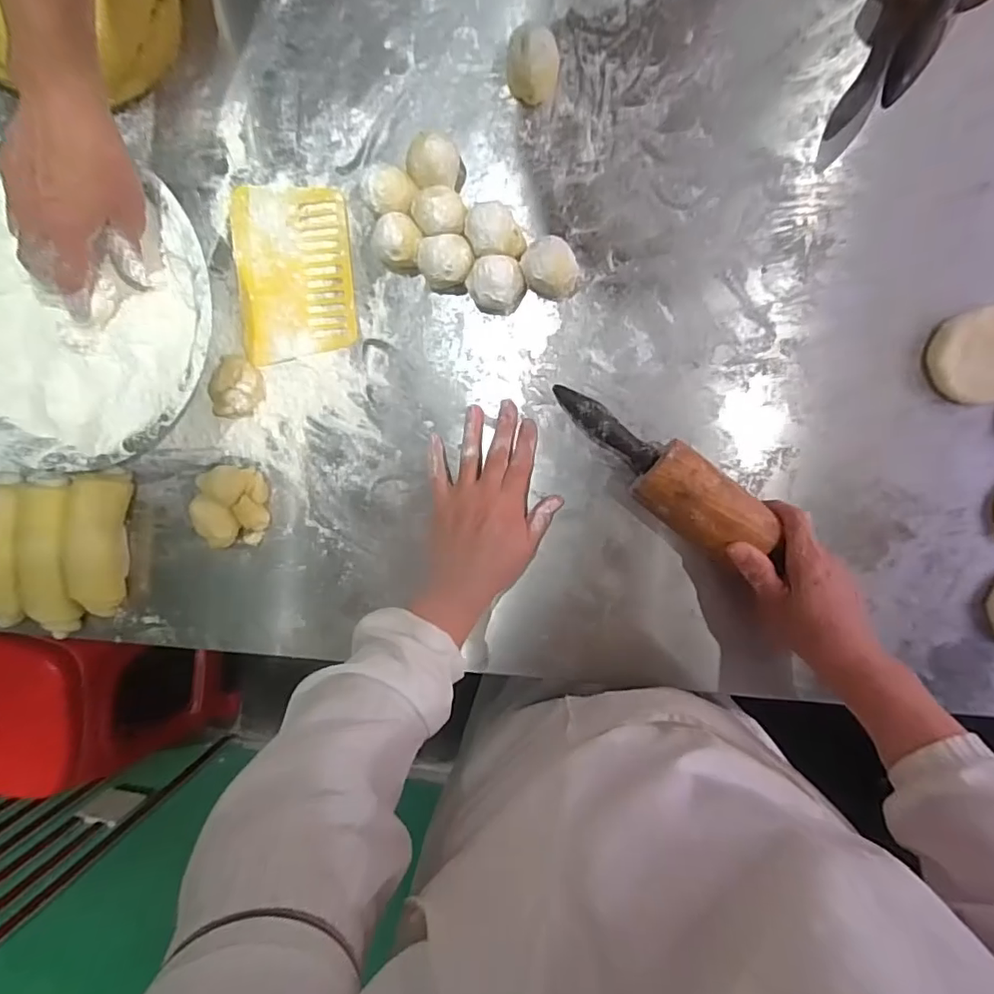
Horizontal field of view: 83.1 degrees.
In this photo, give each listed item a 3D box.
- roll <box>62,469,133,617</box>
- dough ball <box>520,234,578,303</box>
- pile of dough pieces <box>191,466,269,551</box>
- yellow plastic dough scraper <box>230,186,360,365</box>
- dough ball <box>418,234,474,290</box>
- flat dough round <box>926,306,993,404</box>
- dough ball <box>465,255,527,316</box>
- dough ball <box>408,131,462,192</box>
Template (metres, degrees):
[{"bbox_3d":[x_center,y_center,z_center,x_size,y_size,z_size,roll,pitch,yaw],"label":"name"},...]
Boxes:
[{"bbox_3d":[-0.411,0.048,0.575,0.049,0.028,0.153,9,96,4],"label":"roll"},{"bbox_3d":[0.048,-0.204,0.501,0.046,0.053,0.045,0,95,5],"label":"dough ball"},{"bbox_3d":[-0.264,0.010,0.557,0.062,0.032,0.078,6,95,5],"label":"pile of dough pieces"},{"bbox_3d":[-0.195,-0.218,0.543,0.112,0.006,0.162,-5,95,6],"label":"yellow plastic dough scraper"},{"bbox_3d":[-0.045,-0.210,0.507,0.048,0.052,0.038,-6,94,6],"label":"dough ball"},{"bbox_3d":[0.429,-0.124,0.493,0.084,0.011,0.079,-8,94,6],"label":"flat dough round"},{"bbox_3d":[0.000,-0.192,0.508,0.051,0.050,0.042,-17,93,6],"label":"dough ball"},{"bbox_3d":[-0.054,-0.293,0.501,0.047,0.051,0.042,-22,93,7],"label":"dough ball"}]

